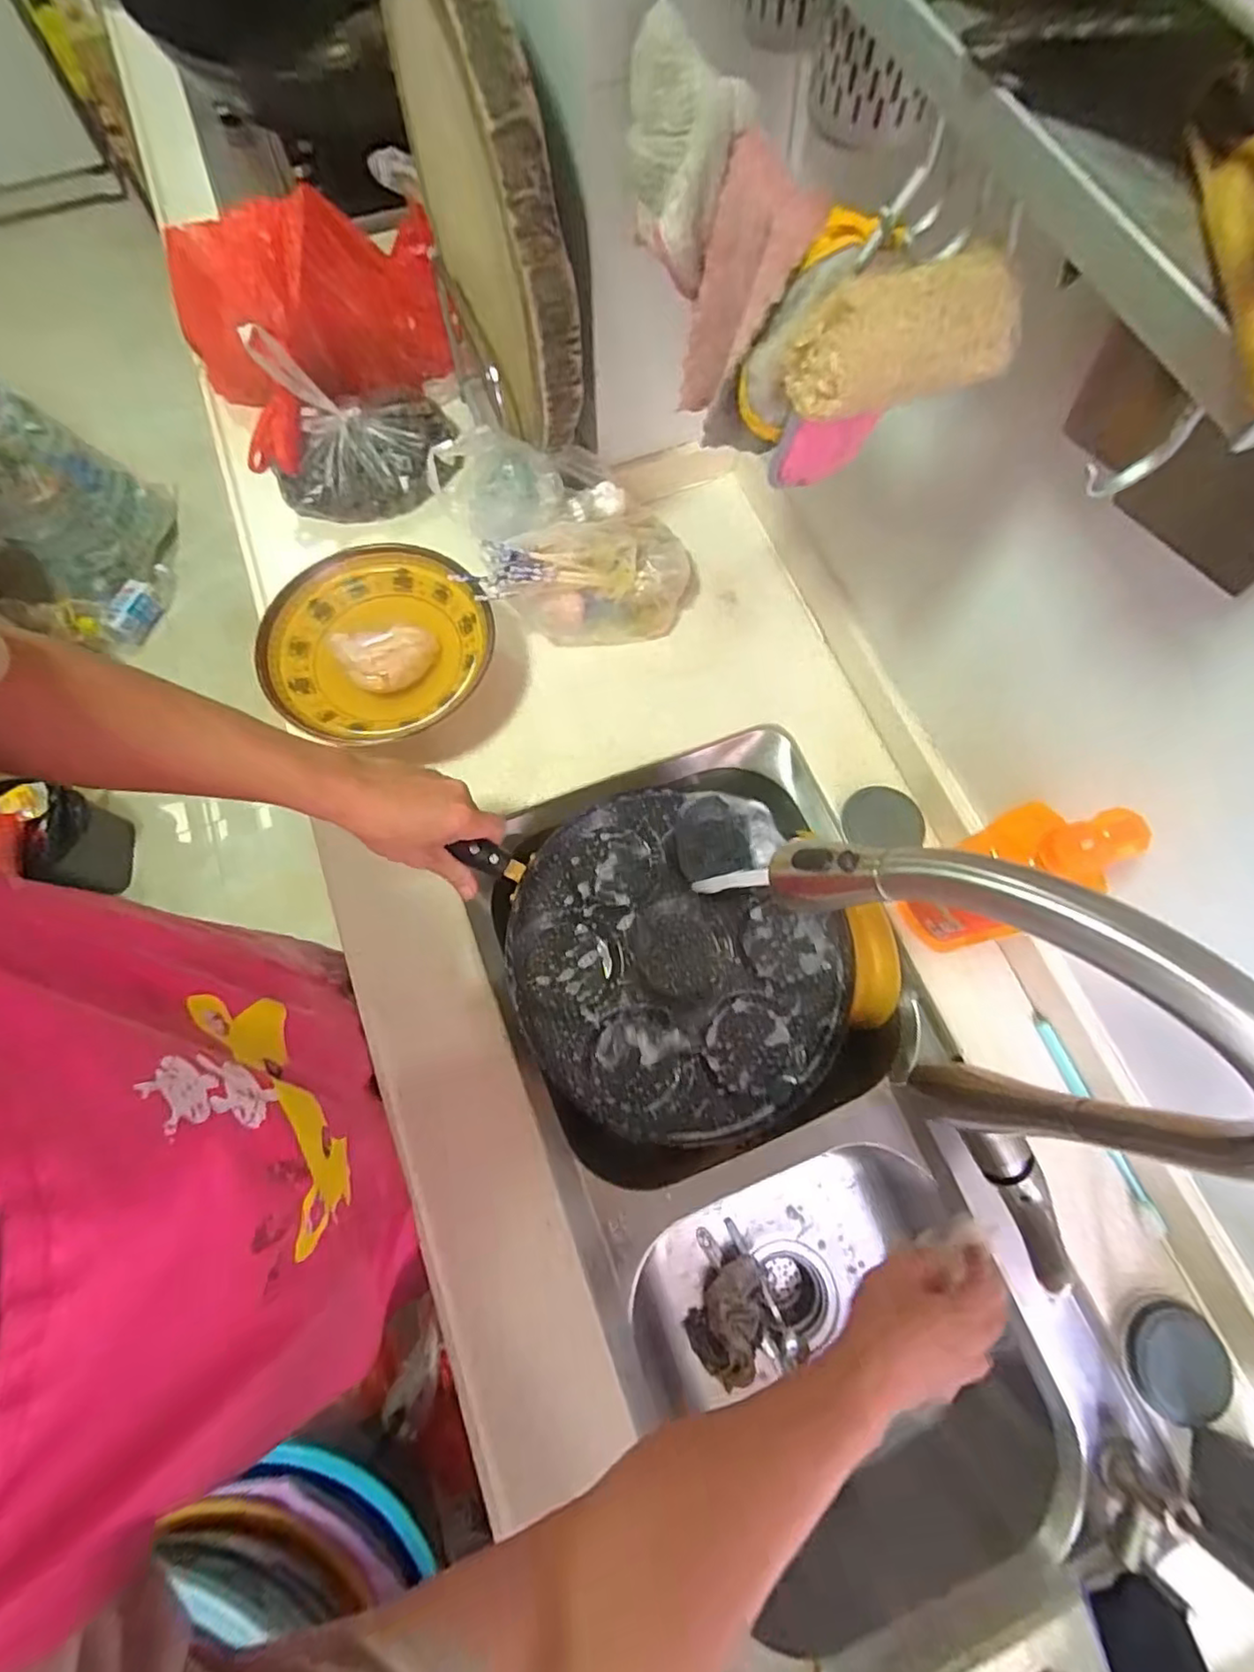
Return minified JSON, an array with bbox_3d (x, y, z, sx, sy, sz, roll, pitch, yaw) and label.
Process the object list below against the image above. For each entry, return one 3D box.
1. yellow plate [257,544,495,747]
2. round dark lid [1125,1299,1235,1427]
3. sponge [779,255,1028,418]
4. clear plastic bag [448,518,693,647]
[{"bbox_3d":[-0.261,-0.197,0.645,0.219,0.033,0.226,0,72,-1],"label":"yellow plate"},{"bbox_3d":[0.450,0.430,0.500,0.082,0.018,0.079,0,72,-1],"label":"round dark lid"},{"bbox_3d":[0.136,-0.238,0.295,0.101,0.049,0.038,-16,73,-6],"label":"sponge"},{"bbox_3d":[-0.043,-0.282,0.680,0.231,0.116,0.099,-11,72,-5],"label":"clear plastic bag"}]

